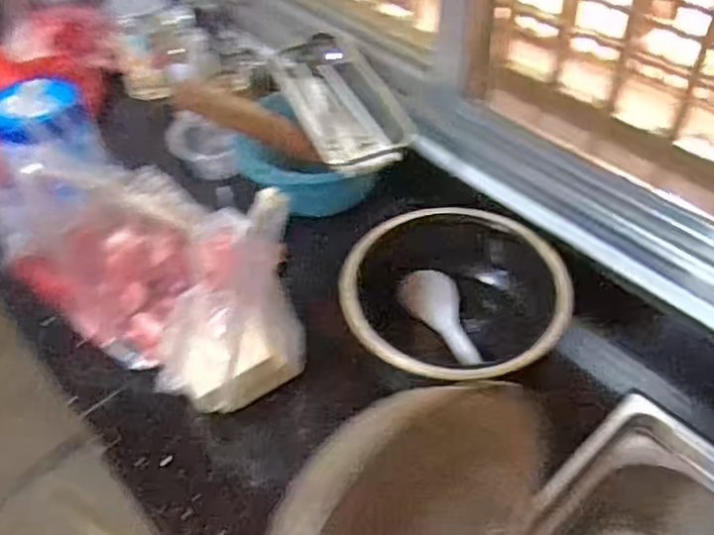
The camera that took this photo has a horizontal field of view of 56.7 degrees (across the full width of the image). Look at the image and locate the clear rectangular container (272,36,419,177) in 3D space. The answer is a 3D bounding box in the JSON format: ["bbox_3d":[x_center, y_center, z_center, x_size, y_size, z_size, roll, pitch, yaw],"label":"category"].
[{"bbox_3d":[-0.027,-0.234,0.929,0.129,0.052,0.289,-16,48,-10],"label":"clear rectangular container"}]

